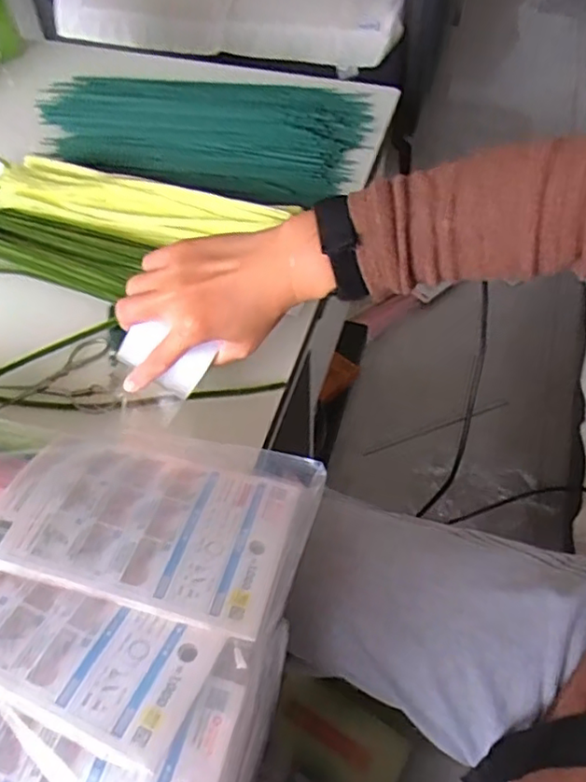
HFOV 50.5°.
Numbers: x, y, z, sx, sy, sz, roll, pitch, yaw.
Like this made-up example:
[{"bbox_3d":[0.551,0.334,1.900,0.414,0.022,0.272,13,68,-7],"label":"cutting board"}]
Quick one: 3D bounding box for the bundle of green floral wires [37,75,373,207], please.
[{"bbox_3d":[-0.109,-0.325,0.744,0.382,0.024,0.226,14,56,11],"label":"bundle of green floral wires"}]

